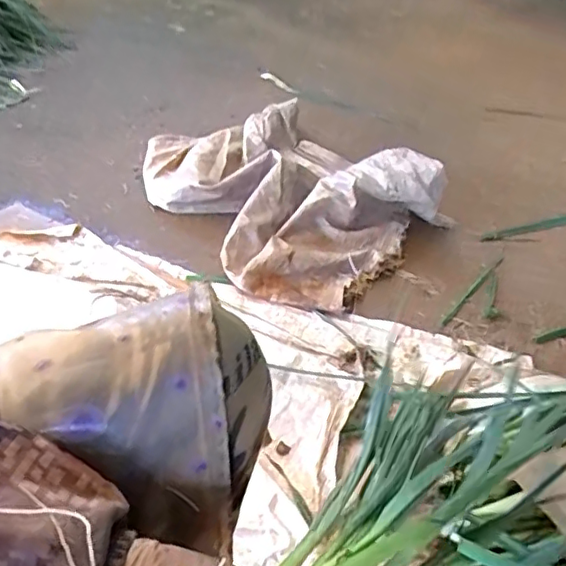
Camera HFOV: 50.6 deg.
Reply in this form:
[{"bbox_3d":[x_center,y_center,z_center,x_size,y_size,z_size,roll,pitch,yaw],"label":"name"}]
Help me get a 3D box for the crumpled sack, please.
[{"bbox_3d":[-0.021,-0.224,1.184,0.364,0.154,0.610,-23,50,-28],"label":"crumpled sack"}]

